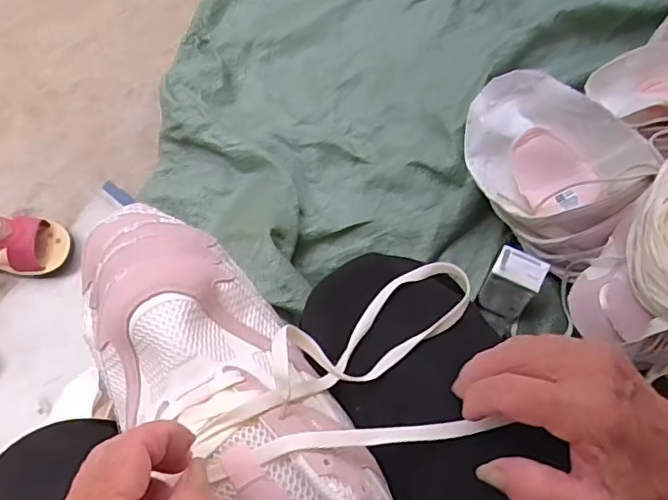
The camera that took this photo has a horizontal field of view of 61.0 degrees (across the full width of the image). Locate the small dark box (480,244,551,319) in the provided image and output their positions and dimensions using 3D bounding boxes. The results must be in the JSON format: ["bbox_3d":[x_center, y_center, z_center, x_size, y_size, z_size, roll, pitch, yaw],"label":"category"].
[{"bbox_3d":[0.216,0.043,0.699,0.057,0.132,0.040,25,71,13],"label":"small dark box"}]

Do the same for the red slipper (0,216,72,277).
[{"bbox_3d":[-0.482,-0.009,0.797,0.230,0.079,0.075,2,68,4],"label":"red slipper"}]

